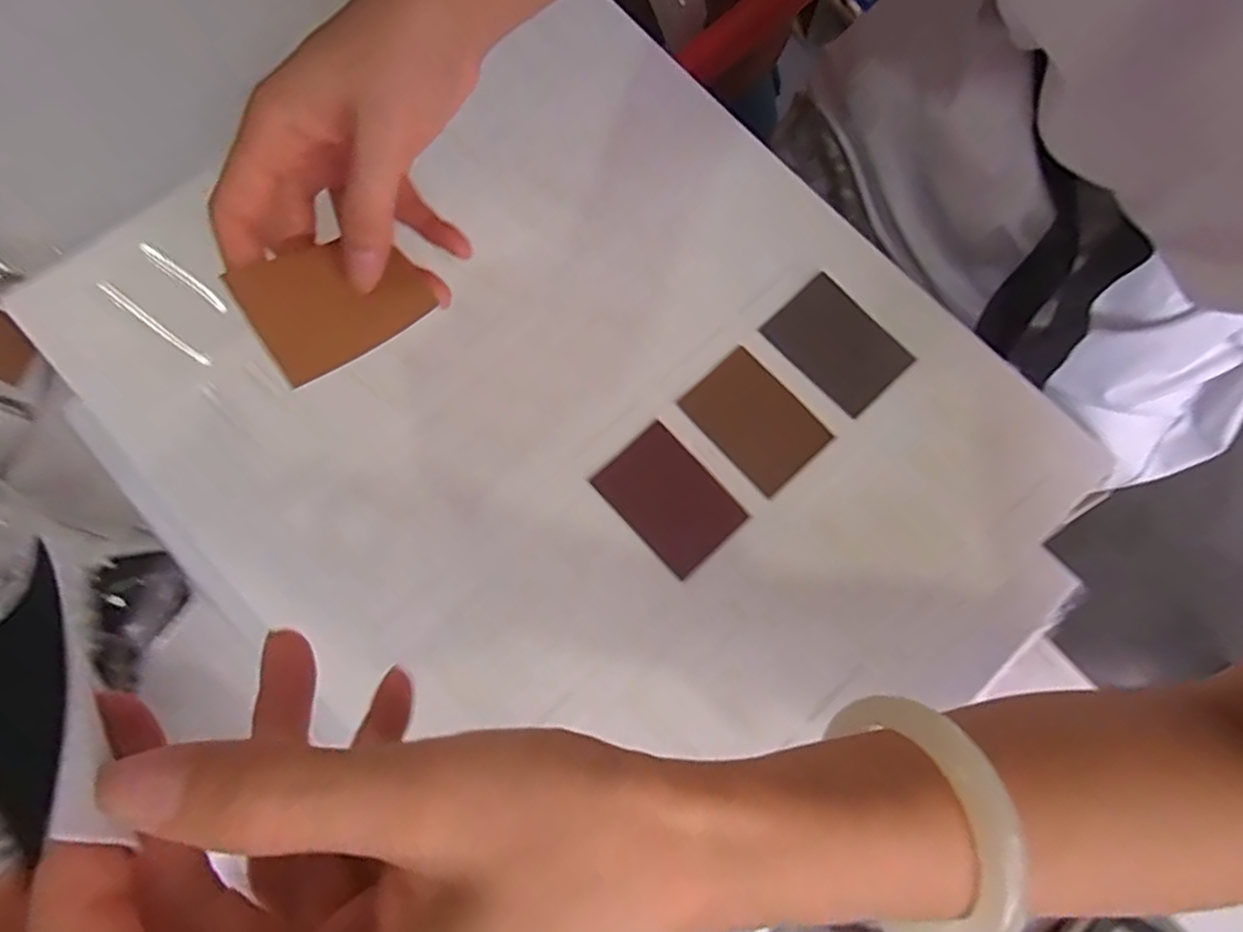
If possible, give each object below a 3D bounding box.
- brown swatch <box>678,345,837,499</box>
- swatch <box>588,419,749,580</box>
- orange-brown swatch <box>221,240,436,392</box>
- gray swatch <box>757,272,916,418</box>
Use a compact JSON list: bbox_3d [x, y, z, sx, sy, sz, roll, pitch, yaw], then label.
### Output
[{"bbox_3d":[0.067,-0.024,0.345,0.045,0.007,0.066,-42,80,-9],"label":"brown swatch"},{"bbox_3d":[0.023,0.015,0.338,0.046,0.004,0.066,-42,80,-9],"label":"swatch"},{"bbox_3d":[-0.112,-0.066,0.271,0.064,0.005,0.048,-35,92,-26],"label":"orange-brown swatch"},{"bbox_3d":[0.112,-0.063,0.357,0.047,0.004,0.067,-42,80,-9],"label":"gray swatch"}]

